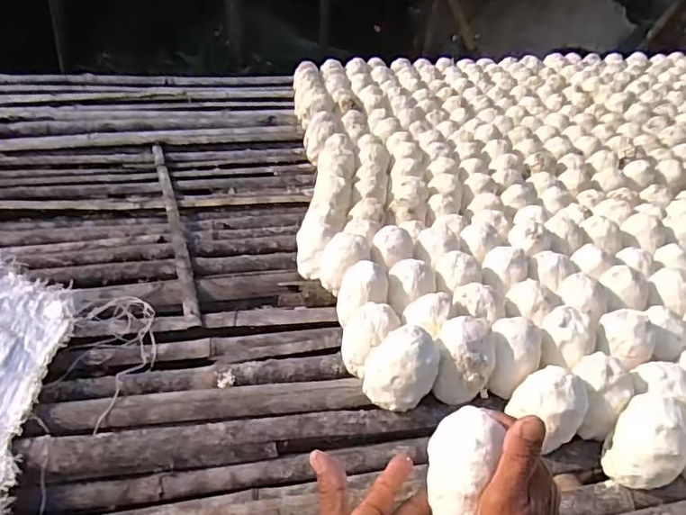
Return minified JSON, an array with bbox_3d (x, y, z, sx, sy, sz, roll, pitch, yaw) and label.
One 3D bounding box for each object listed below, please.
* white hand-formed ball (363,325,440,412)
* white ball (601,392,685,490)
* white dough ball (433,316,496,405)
[{"bbox_3d":[0.075,0.142,0.709,0.093,0.088,0.074,5,35,4],"label":"white hand-formed ball"},{"bbox_3d":[0.367,0.218,0.651,0.079,0.089,0.091,29,43,32],"label":"white ball"},{"bbox_3d":[0.161,0.133,0.724,0.077,0.084,0.086,11,36,12],"label":"white dough ball"}]

